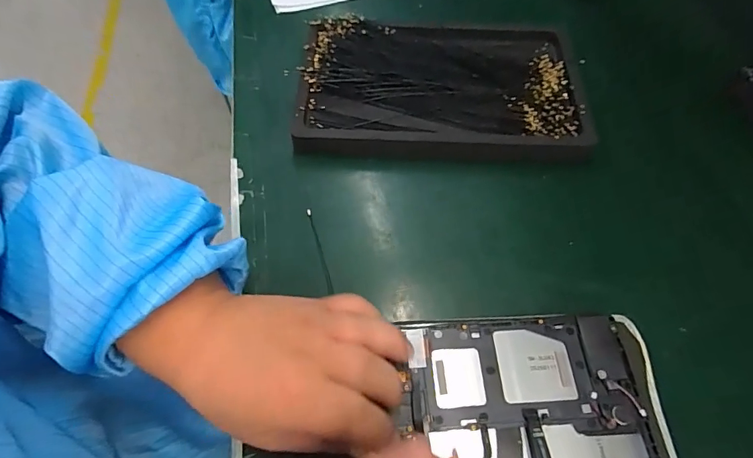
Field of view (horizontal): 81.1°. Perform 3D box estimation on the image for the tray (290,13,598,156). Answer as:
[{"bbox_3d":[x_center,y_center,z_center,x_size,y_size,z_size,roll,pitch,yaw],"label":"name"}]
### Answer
[{"bbox_3d":[0.055,-0.128,0.393,0.238,0.027,0.156,0,60,3],"label":"tray"}]

